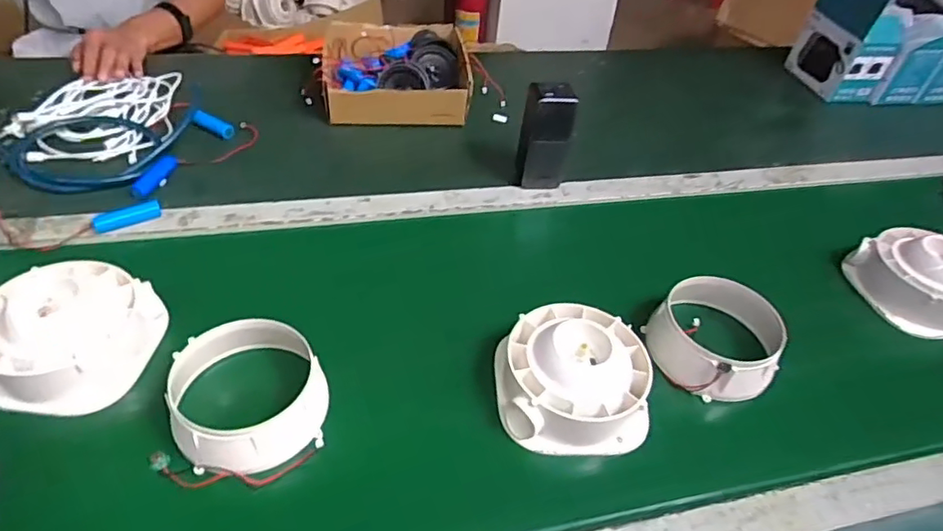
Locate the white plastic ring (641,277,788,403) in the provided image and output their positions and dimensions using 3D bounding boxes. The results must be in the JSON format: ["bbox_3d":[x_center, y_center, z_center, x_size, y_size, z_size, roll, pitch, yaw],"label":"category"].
[{"bbox_3d":[0.256,0.069,0.597,0.129,0.059,0.135,4,44,-4],"label":"white plastic ring"}]

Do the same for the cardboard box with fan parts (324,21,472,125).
[{"bbox_3d":[-0.113,-0.295,0.885,0.216,0.068,0.192,-2,45,-10],"label":"cardboard box with fan parts"}]

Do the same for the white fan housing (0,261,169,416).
[{"bbox_3d":[-0.366,0.060,0.518,0.135,0.053,0.133,4,44,-4],"label":"white fan housing"}]

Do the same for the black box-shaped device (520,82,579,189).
[{"bbox_3d":[0.095,-0.160,0.724,0.058,0.129,0.037,5,44,-2],"label":"black box-shaped device"}]

